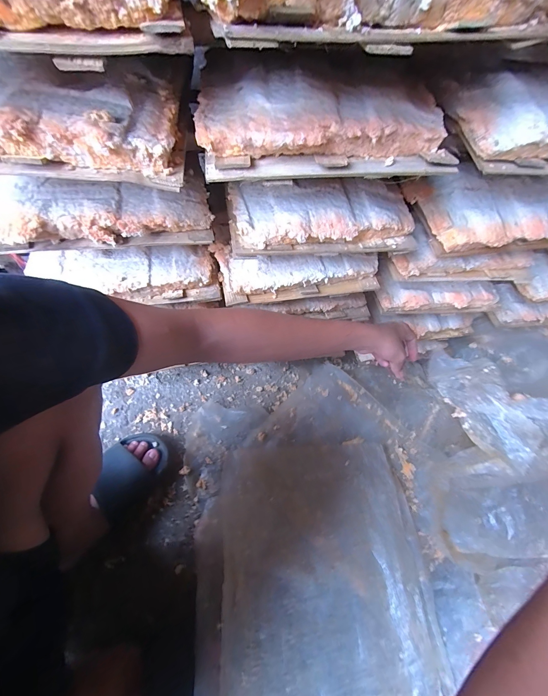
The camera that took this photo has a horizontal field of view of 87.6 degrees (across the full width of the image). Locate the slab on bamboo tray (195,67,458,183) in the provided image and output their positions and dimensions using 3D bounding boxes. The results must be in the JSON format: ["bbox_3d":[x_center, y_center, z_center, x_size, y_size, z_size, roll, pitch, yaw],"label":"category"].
[{"bbox_3d":[0.043,-0.204,0.257,0.212,0.054,0.122,0,62,-4],"label":"slab on bamboo tray"}]

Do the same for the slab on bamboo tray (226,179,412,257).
[{"bbox_3d":[0.060,-0.158,0.342,0.222,0.040,0.105,-5,62,-7],"label":"slab on bamboo tray"}]

